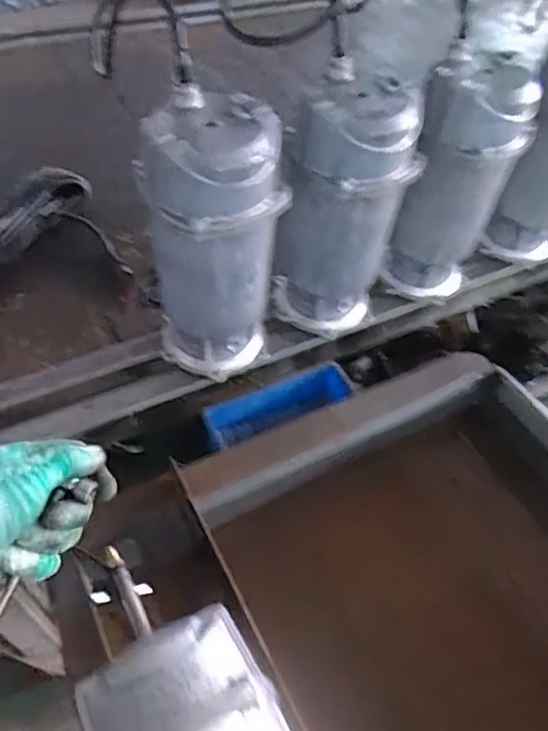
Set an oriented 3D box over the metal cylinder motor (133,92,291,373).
[{"bbox_3d":[-0.068,-0.121,0.621,0.132,0.292,0.118,33,56,21],"label":"metal cylinder motor"}]

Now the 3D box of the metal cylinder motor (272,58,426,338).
[{"bbox_3d":[0.077,-0.174,0.677,0.128,0.293,0.114,-10,52,-13],"label":"metal cylinder motor"}]

